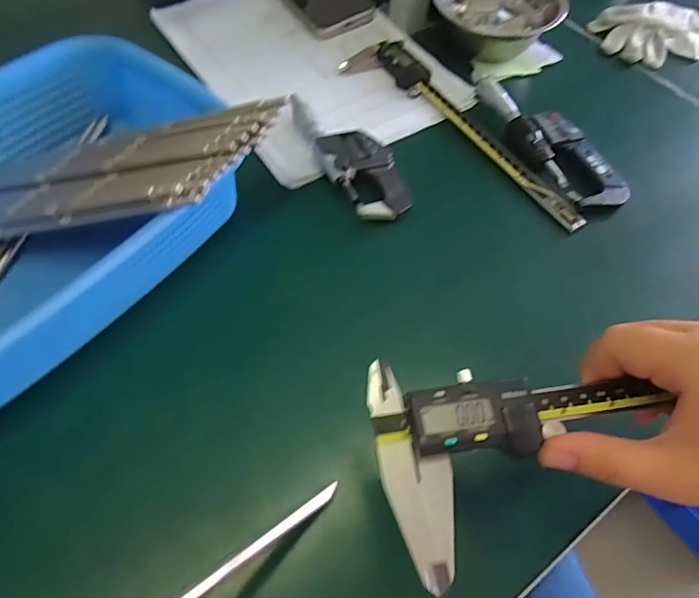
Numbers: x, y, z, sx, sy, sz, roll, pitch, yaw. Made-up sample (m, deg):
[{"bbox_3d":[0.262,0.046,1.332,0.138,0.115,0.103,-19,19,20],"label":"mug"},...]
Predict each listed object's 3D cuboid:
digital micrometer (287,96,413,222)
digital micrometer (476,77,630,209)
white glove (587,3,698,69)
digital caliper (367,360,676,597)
[{"bbox_3d":[0.000,-0.130,0.417,0.055,0.022,0.152,-22,63,-15],"label":"digital micrometer"},{"bbox_3d":[0.172,-0.142,0.427,0.053,0.019,0.167,-22,63,-15],"label":"digital micrometer"},{"bbox_3d":[0.325,-0.278,0.513,0.119,0.027,0.075,11,59,3],"label":"white glove"},{"bbox_3d":[0.190,0.048,0.240,0.361,0.018,0.089,-9,60,-10],"label":"digital caliper"}]

